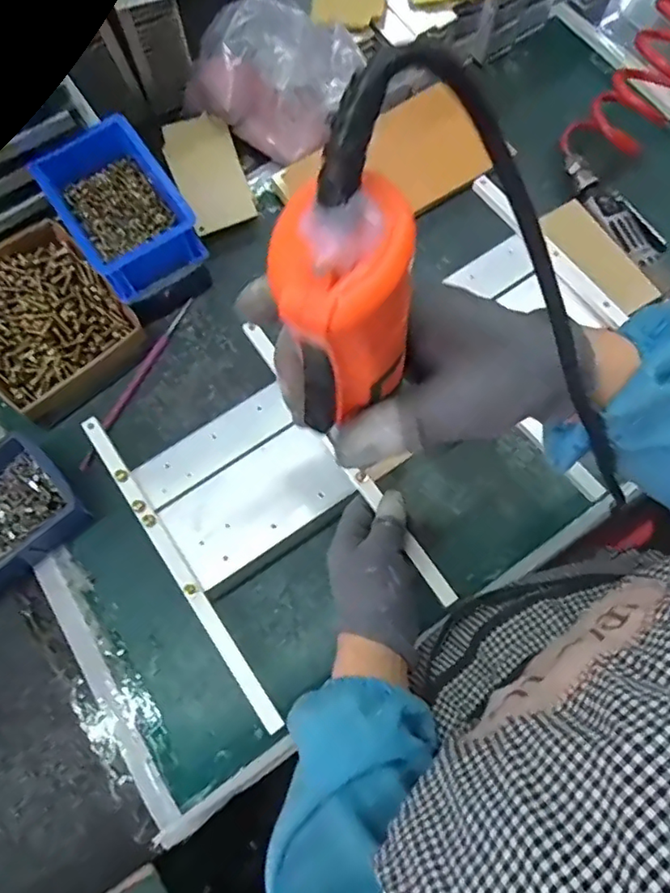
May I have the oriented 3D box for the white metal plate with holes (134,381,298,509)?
[{"bbox_3d":[-0.102,-0.002,0.484,0.137,0.004,0.043,-34,76,-8],"label":"white metal plate with holes"}]

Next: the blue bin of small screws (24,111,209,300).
[{"bbox_3d":[-0.199,-0.216,0.540,0.101,0.072,0.150,-32,76,-8],"label":"blue bin of small screws"}]

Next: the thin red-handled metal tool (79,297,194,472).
[{"bbox_3d":[-0.193,-0.068,0.557,0.011,0.009,0.203,24,74,10],"label":"thin red-handled metal tool"}]

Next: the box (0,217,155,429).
[{"bbox_3d":[-0.286,-0.124,0.564,0.143,0.045,0.188,-39,74,-10],"label":"box"}]

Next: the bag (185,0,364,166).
[{"bbox_3d":[-0.063,-0.390,0.598,0.173,0.104,0.114,34,77,10],"label":"bag"}]

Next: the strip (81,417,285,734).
[{"bbox_3d":[-0.125,0.090,0.448,0.014,0.013,0.286,-35,76,-9],"label":"strip"}]

